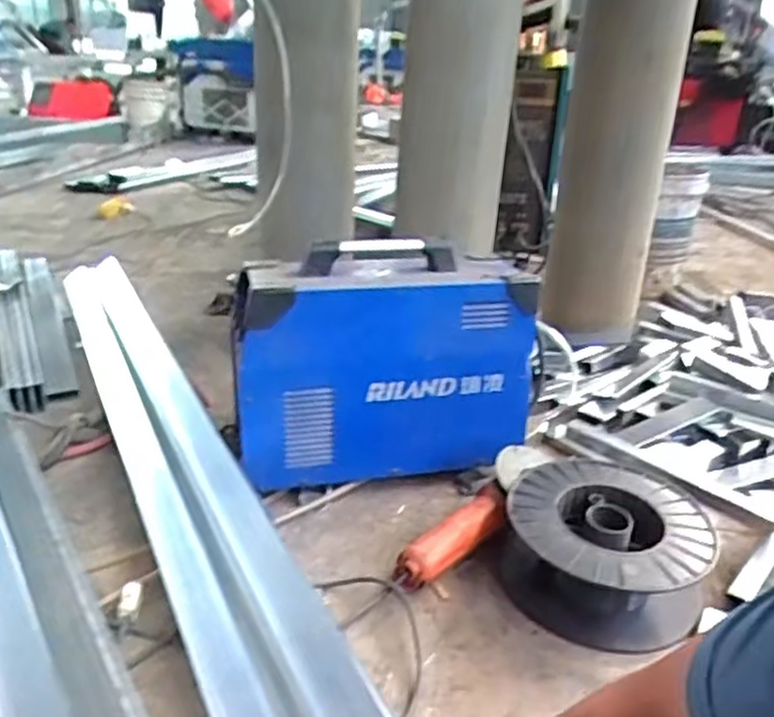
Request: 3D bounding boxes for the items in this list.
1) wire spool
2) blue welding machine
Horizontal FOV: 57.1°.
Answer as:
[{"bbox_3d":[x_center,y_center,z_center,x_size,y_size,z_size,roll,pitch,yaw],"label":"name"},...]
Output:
[{"bbox_3d":[0.289,0.254,0.947,0.245,0.119,0.245,3,23,-1],"label":"wire spool"},{"bbox_3d":[-0.007,0.016,1.136,0.456,0.343,0.182,-4,24,-15],"label":"blue welding machine"}]

